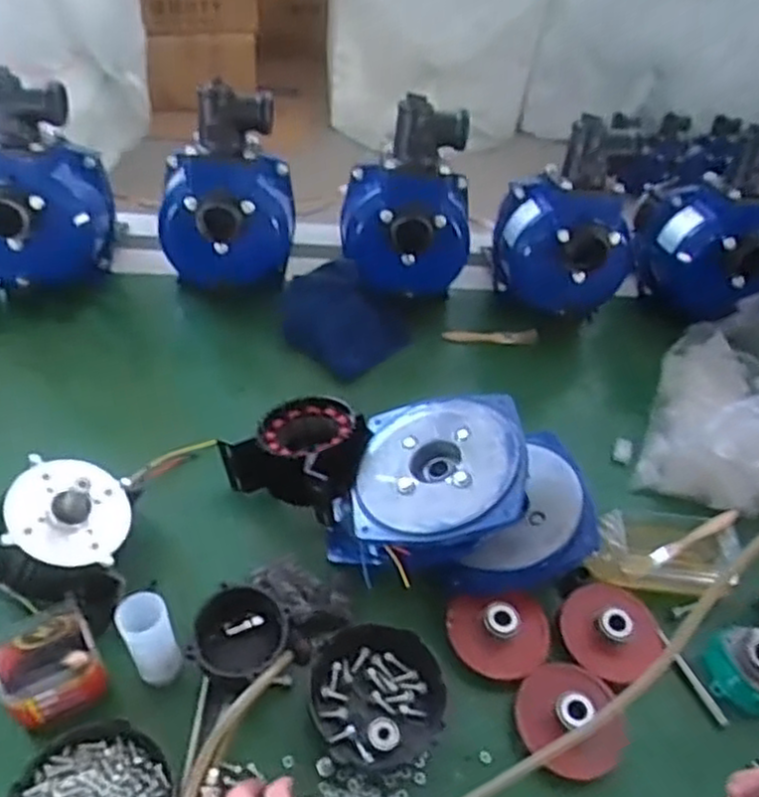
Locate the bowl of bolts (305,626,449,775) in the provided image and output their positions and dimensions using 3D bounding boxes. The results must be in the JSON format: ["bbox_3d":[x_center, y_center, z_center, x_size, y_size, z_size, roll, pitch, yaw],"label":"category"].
[{"bbox_3d":[-0.004,0.317,0.786,0.138,0.035,0.140,4,49,-5],"label":"bowl of bolts"}]

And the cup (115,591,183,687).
[{"bbox_3d":[-0.233,0.247,0.744,0.045,0.118,0.049,3,48,-4],"label":"cup"}]

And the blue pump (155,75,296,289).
[{"bbox_3d":[-0.223,-0.297,1.075,0.203,0.254,0.147,-3,50,-12],"label":"blue pump"}]

